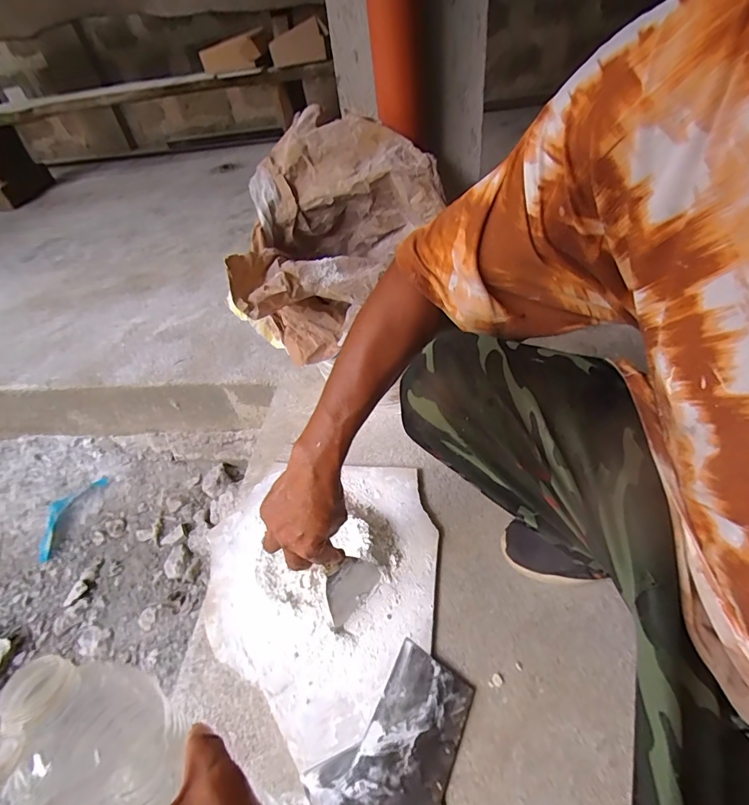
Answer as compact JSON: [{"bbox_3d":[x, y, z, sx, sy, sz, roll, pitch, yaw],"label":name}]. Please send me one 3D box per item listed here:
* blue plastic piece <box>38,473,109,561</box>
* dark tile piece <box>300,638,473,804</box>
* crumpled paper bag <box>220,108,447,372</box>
[{"bbox_3d":[-0.781,0.277,1.090,0.109,0.015,0.224,7,47,14],"label":"blue plastic piece"},{"bbox_3d":[0.025,0.403,0.501,0.123,0.007,0.211,30,56,31],"label":"dark tile piece"},{"bbox_3d":[-0.079,-0.248,0.692,0.300,0.251,0.386,23,53,28],"label":"crumpled paper bag"}]

